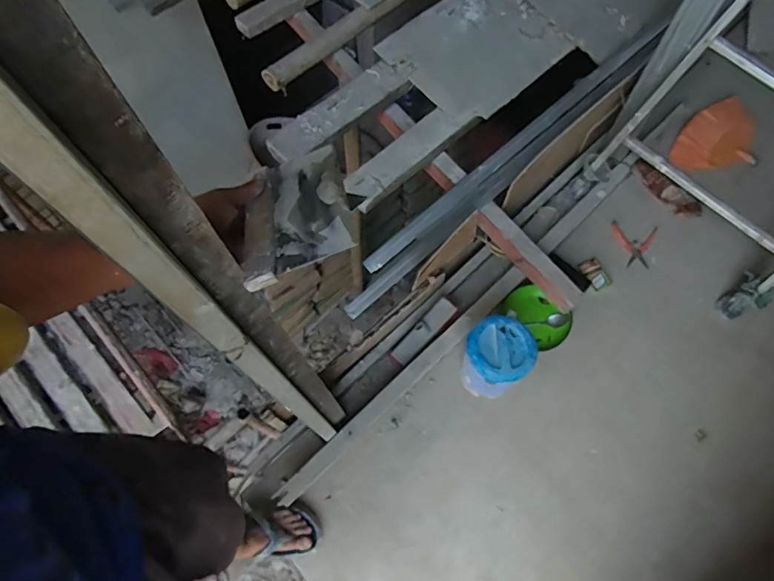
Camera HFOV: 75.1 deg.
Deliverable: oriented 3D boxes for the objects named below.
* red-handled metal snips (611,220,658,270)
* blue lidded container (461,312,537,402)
[{"bbox_3d":[0.747,-0.134,1.526,0.133,0.019,0.141,7,67,4],"label":"red-handled metal snips"},{"bbox_3d":[0.264,0.168,1.247,0.154,0.237,0.162,0,67,1],"label":"blue lidded container"}]

